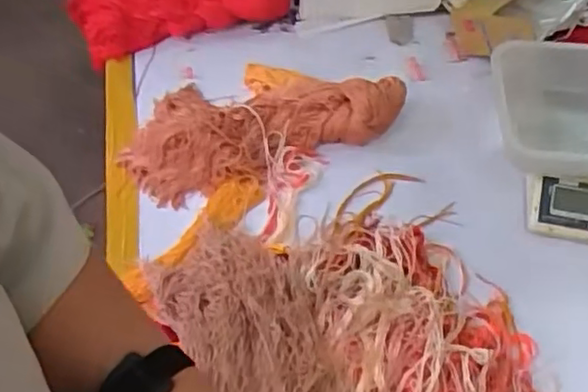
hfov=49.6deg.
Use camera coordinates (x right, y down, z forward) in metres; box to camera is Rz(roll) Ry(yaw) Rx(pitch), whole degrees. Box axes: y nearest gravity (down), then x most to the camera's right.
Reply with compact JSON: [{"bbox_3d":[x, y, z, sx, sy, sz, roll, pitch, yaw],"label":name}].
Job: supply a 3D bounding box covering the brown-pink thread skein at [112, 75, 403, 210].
[{"bbox_3d":[-0.043,-0.121,0.911,0.404,0.065,0.186,-18,60,-15],"label":"brown-pink thread skein"}]

